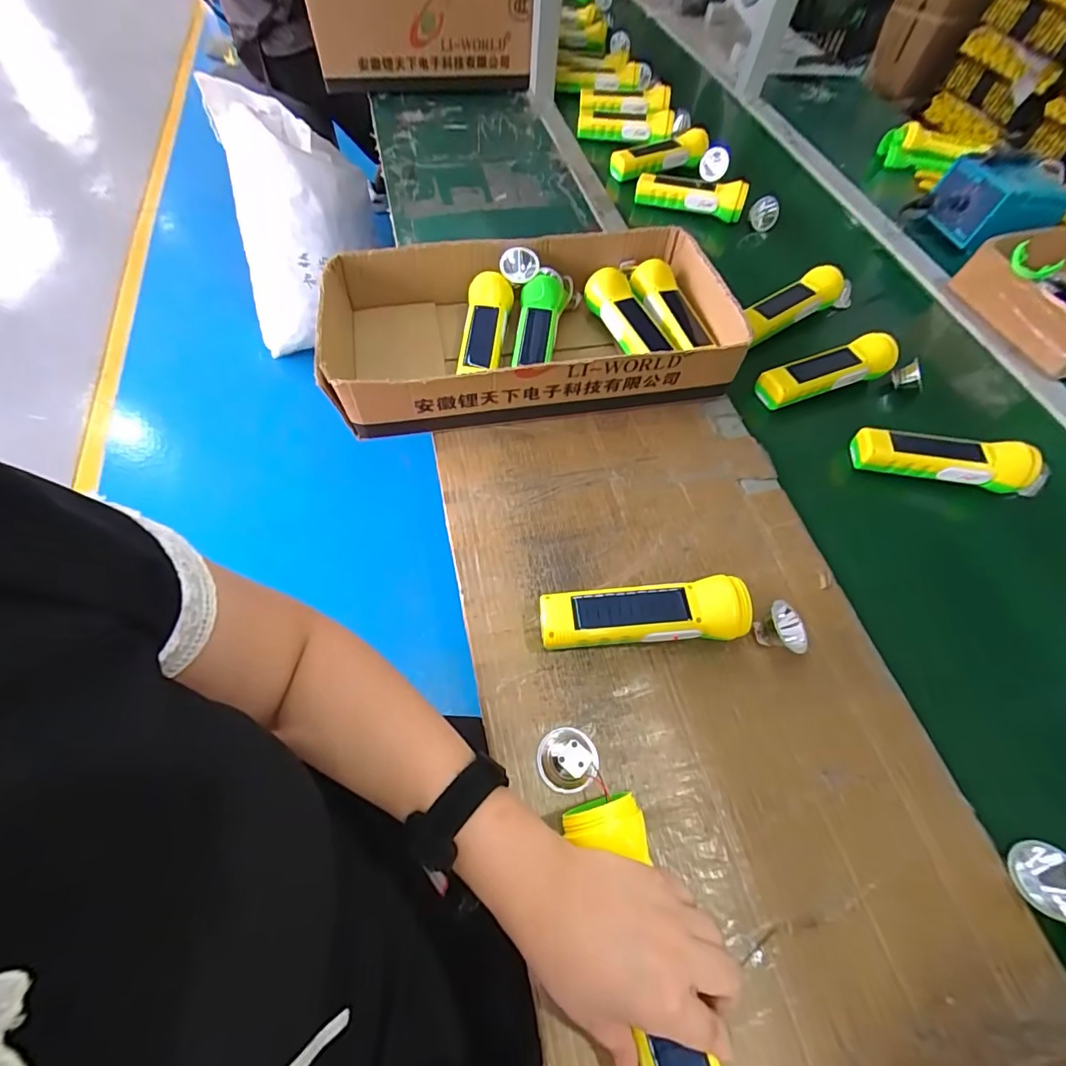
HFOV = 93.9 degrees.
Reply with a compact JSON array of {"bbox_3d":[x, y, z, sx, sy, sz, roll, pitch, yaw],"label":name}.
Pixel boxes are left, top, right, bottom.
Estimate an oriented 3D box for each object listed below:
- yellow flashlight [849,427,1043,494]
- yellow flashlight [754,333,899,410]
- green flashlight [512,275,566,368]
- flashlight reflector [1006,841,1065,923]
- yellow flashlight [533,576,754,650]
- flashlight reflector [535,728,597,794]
[{"bbox_3d":[0.431,-0.083,0.525,0.170,0.040,0.049,11,60,4],"label":"yellow flashlight"},{"bbox_3d":[0.341,-0.190,0.577,0.167,0.036,0.046,-19,63,-13],"label":"yellow flashlight"},{"bbox_3d":[0.009,-0.253,0.587,0.054,0.107,0.052,7,26,-20],"label":"green flashlight"},{"bbox_3d":[0.350,0.234,0.337,0.016,0.038,0.043,21,53,-36],"label":"flashlight reflector"},{"bbox_3d":[0.088,0.066,0.406,0.162,0.047,0.045,-1,60,-3],"label":"yellow flashlight"},{"bbox_3d":[0.025,0.162,0.358,0.042,0.027,0.043,1,60,-2],"label":"flashlight reflector"}]

